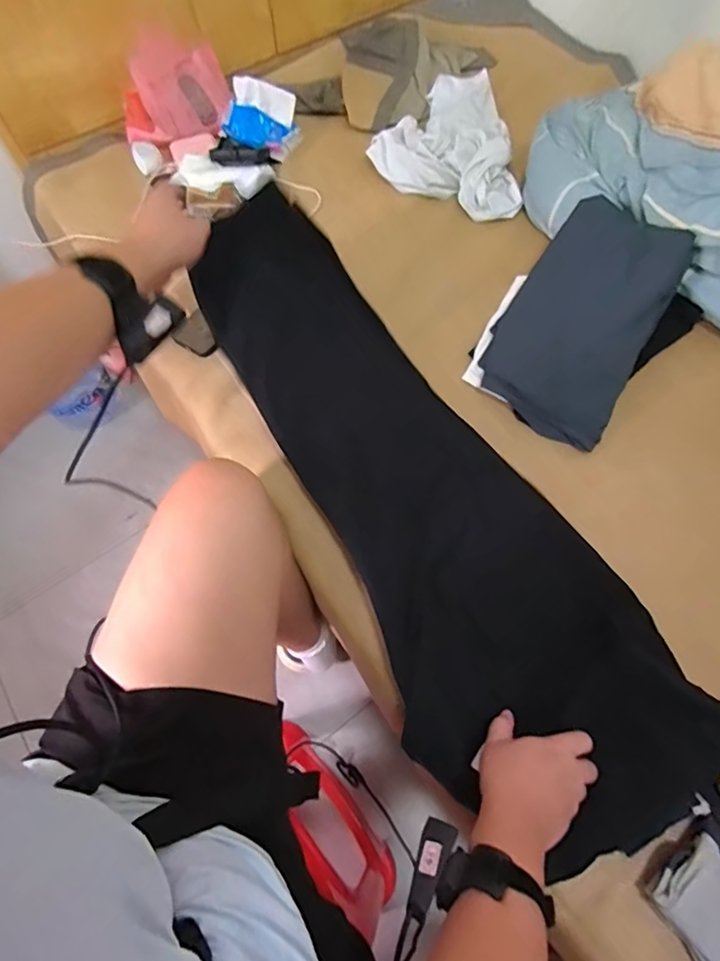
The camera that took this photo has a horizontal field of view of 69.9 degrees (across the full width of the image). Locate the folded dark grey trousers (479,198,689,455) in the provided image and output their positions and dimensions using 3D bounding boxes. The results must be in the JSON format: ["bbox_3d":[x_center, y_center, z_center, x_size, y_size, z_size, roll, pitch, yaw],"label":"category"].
[{"bbox_3d":[0.316,-0.236,0.741,0.196,0.044,0.337,27,92,17],"label":"folded dark grey trousers"}]

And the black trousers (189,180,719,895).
[{"bbox_3d":[0.039,-0.005,0.640,0.280,0.098,0.898,-32,76,-13],"label":"black trousers"}]

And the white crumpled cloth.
[{"bbox_3d":[0.199,-0.643,0.974,0.287,0.074,0.307,25,68,12],"label":"white crumpled cloth"}]

